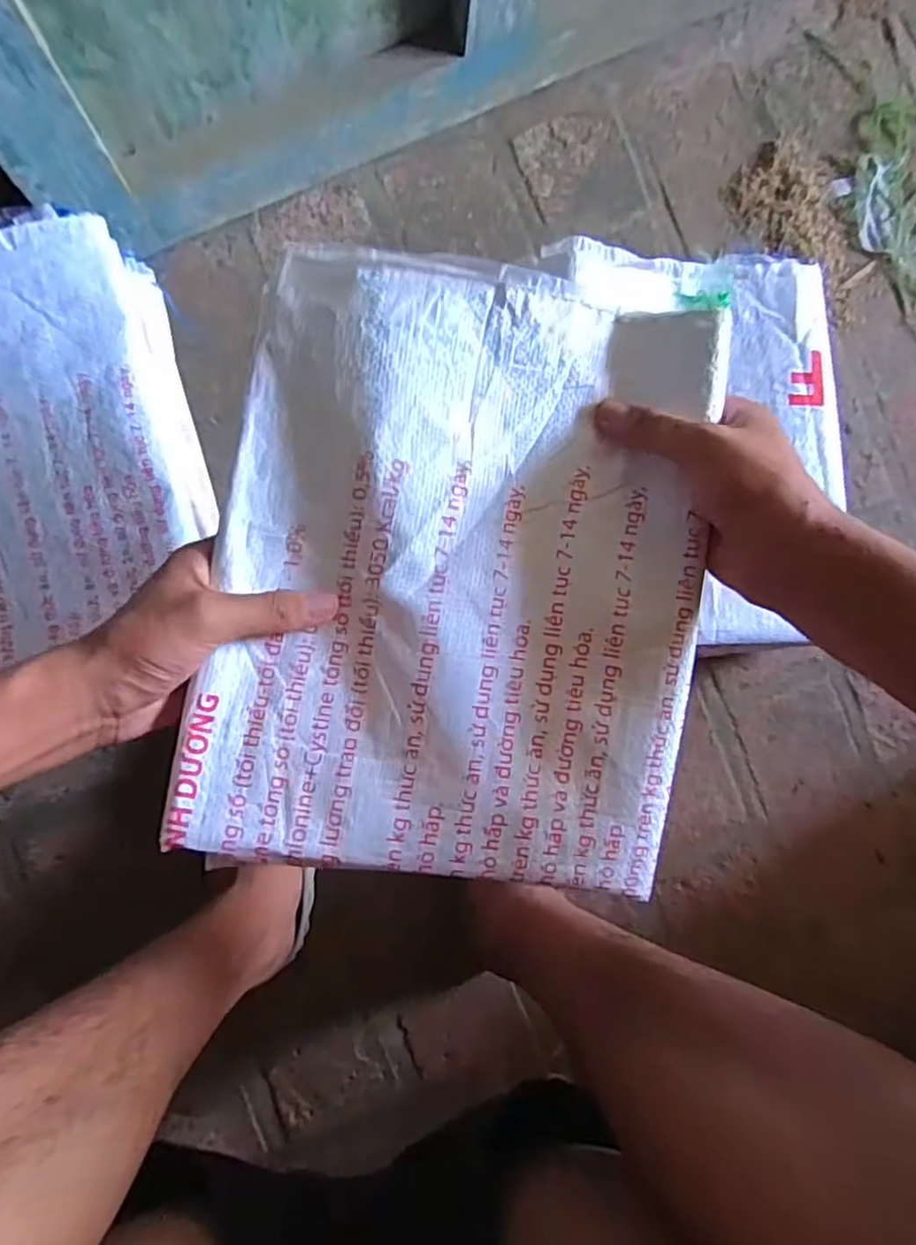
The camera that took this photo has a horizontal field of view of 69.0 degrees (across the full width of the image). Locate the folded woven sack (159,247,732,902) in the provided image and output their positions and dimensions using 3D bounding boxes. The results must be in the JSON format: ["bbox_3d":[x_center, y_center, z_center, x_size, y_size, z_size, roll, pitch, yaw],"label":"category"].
[{"bbox_3d":[0.001,-0.027,0.359,0.254,0.025,0.318,7,88,-4],"label":"folded woven sack"}]

